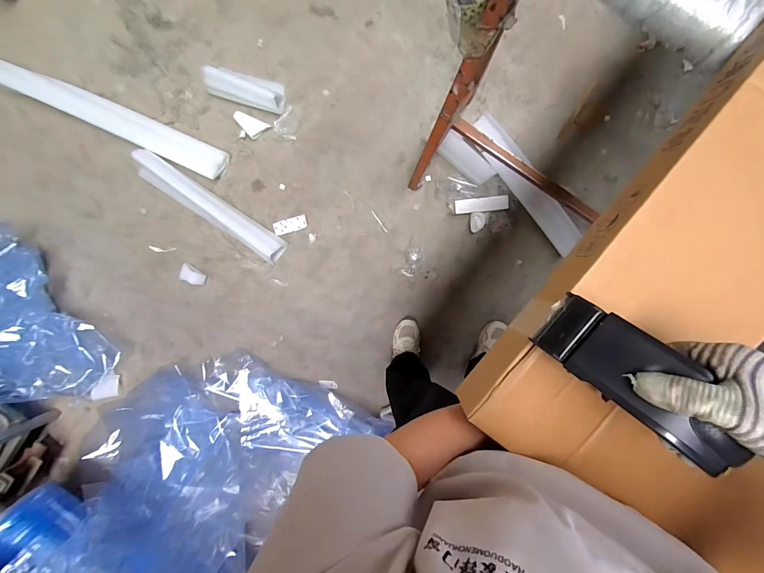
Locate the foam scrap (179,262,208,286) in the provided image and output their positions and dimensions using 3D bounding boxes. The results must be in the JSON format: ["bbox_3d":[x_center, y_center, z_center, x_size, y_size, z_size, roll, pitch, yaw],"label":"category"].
[{"bbox_3d":[-0.702,-0.043,1.228,0.097,0.070,0.067,19,95,0],"label":"foam scrap"}]

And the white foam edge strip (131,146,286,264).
[{"bbox_3d":[-0.615,-0.277,1.208,0.589,0.088,0.098,34,95,-1],"label":"white foam edge strip"}]

